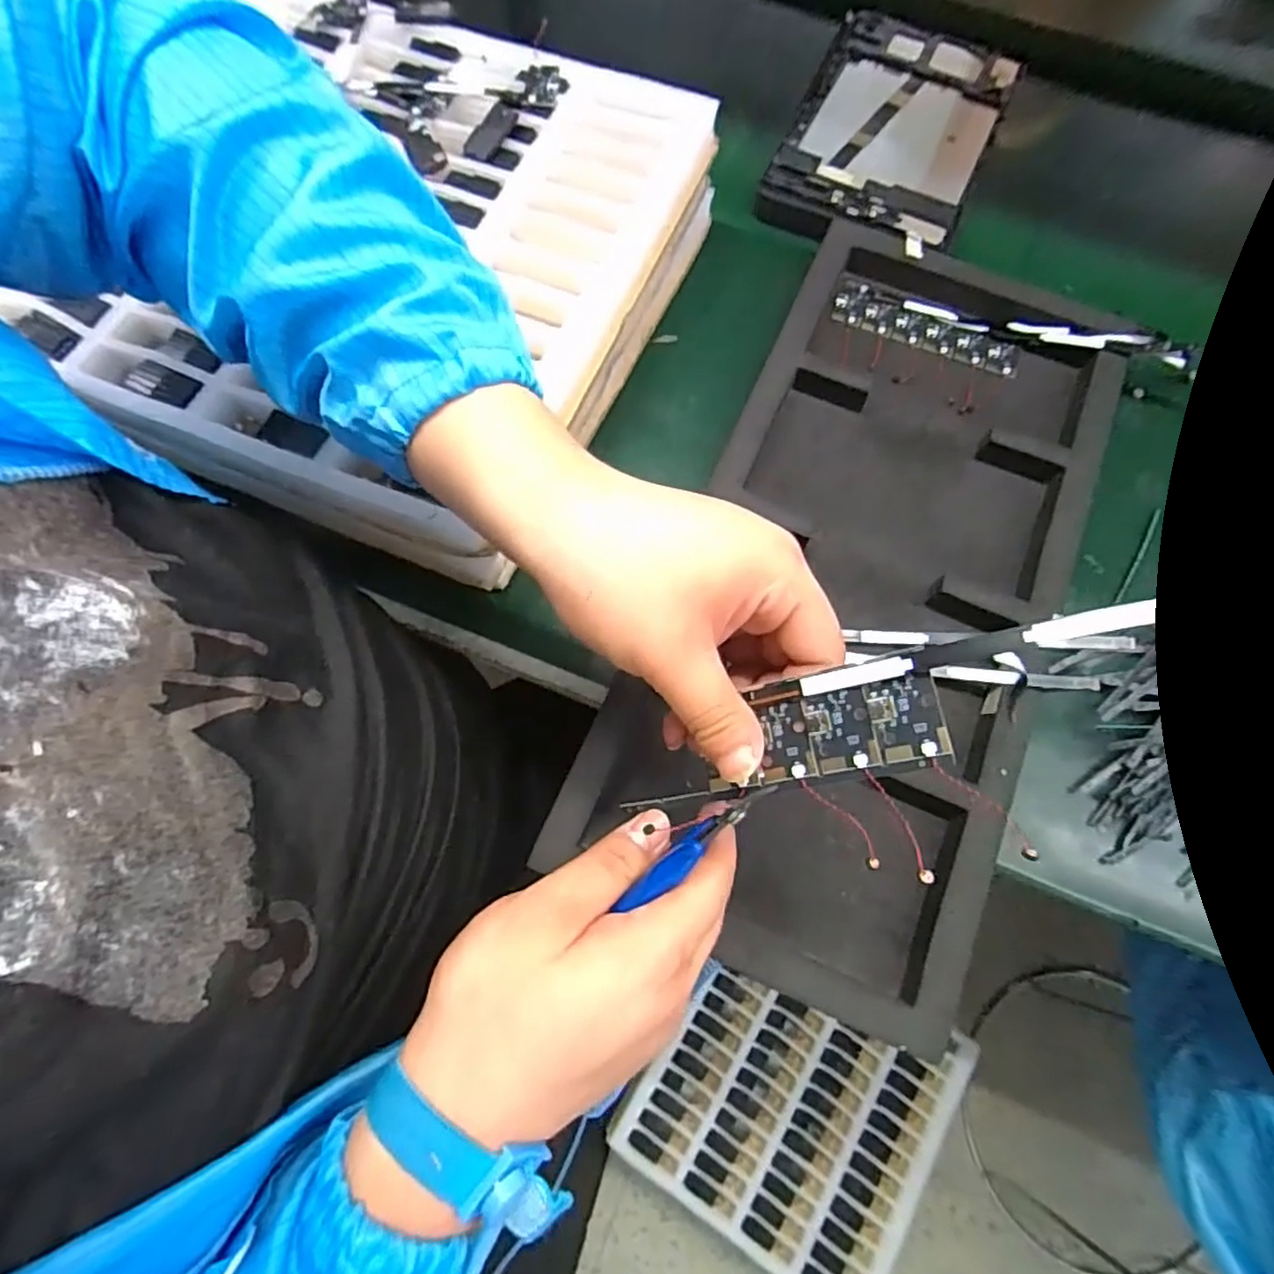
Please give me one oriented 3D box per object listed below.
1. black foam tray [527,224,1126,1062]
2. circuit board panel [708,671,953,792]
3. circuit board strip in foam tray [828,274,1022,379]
[{"bbox_3d":[0.143,-0.041,0.403,0.210,0.032,0.470,23,73,8],"label":"black foam tray"},{"bbox_3d":[0.064,0.033,0.236,0.083,0.004,0.033,-16,77,29],"label":"circuit board panel"},{"bbox_3d":[0.205,-0.221,0.471,0.135,0.004,0.037,24,73,8],"label":"circuit board strip in foam tray"}]

